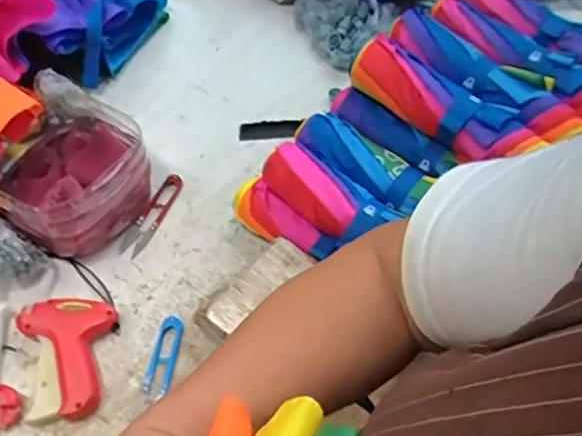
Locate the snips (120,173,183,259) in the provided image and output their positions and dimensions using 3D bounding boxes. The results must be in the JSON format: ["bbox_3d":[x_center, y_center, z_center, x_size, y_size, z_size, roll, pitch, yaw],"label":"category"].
[{"bbox_3d":[-0.161,-0.003,0.662,0.027,0.011,0.112,19,60,14],"label":"snips"}]

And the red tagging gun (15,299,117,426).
[{"bbox_3d":[-0.230,0.137,0.554,0.094,0.024,0.118,3,58,4],"label":"red tagging gun"}]

